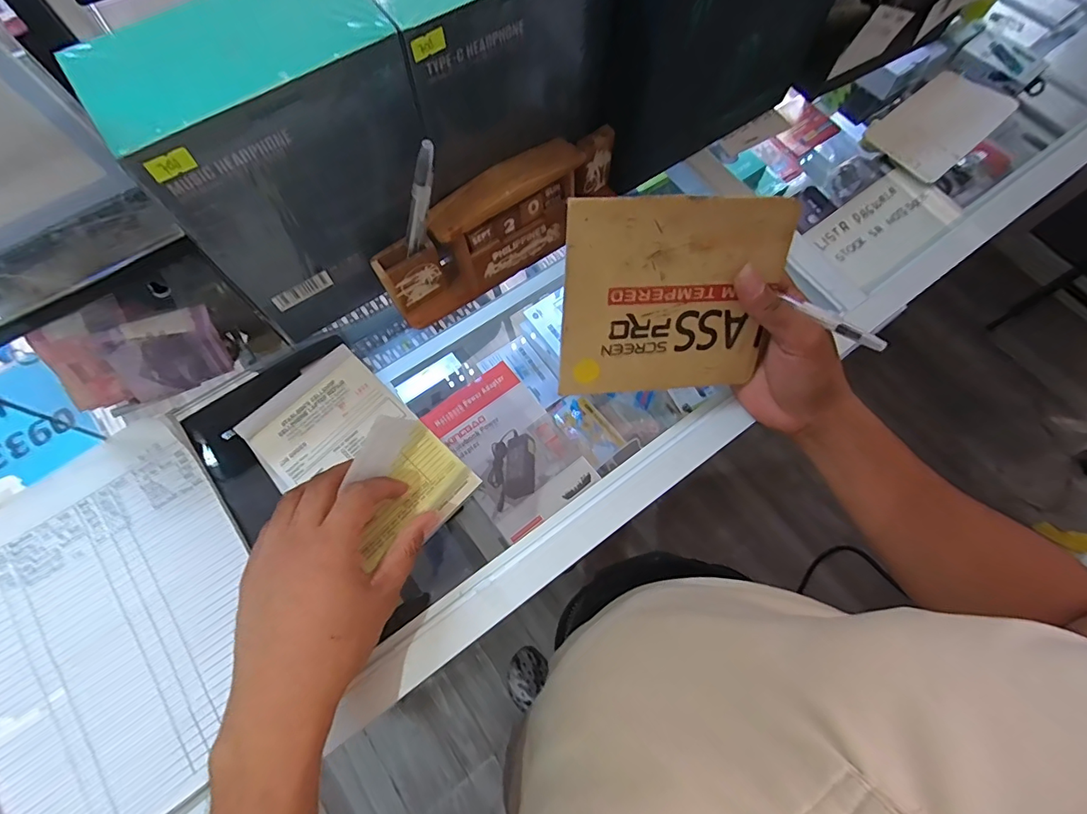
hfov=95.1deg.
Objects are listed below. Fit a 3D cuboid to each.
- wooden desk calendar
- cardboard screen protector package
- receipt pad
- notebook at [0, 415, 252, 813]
[{"bbox_3d":[-0.031,-0.155,0.424,0.232,0.084,0.052,-36,74,-13],"label":"wooden desk calendar"},{"bbox_3d":[0.089,-0.073,0.343,0.152,0.133,0.006,-3,33,-10],"label":"cardboard screen protector package"},{"bbox_3d":[-0.144,0.038,0.385,0.165,0.010,0.106,42,74,14],"label":"receipt pad"},{"bbox_3d":[-0.309,0.156,0.327,0.220,0.034,0.251,-33,73,-12],"label":"notebook"}]

